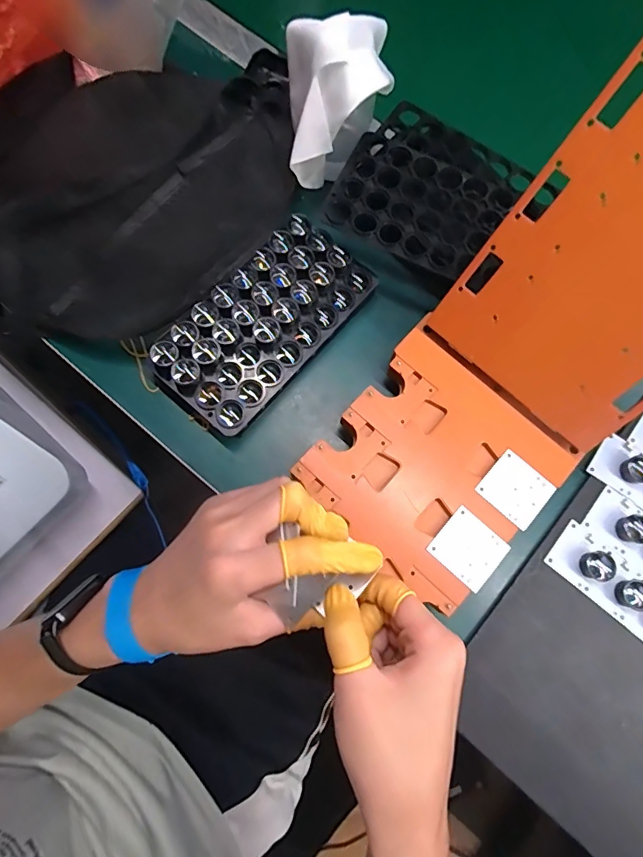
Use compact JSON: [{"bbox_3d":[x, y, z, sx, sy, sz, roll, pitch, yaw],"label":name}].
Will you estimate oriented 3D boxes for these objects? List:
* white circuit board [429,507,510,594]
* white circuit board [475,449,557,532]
[{"bbox_3d":[0.111,0.090,0.341,0.047,0.004,0.044,41,80,8],"label":"white circuit board"},{"bbox_3d":[0.151,0.047,0.352,0.047,0.004,0.044,42,80,9],"label":"white circuit board"}]

